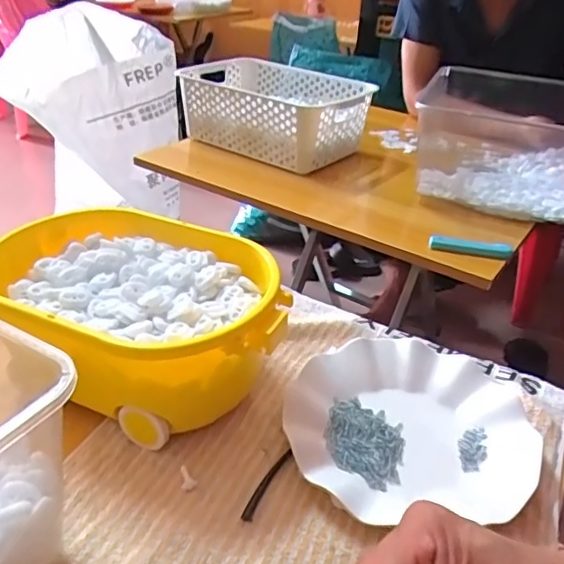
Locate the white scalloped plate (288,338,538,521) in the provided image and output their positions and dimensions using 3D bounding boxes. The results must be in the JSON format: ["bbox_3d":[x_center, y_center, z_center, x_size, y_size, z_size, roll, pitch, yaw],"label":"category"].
[{"bbox_3d":[0.097,0.106,0.430,0.182,0.022,0.160,1,32,-3],"label":"white scalloped plate"}]

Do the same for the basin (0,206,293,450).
[{"bbox_3d":[-0.114,0.032,0.452,0.233,0.104,0.160,13,34,16],"label":"basin"}]

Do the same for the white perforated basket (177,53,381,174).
[{"bbox_3d":[-0.013,-0.294,0.962,0.297,0.114,0.207,24,38,30],"label":"white perforated basket"}]

